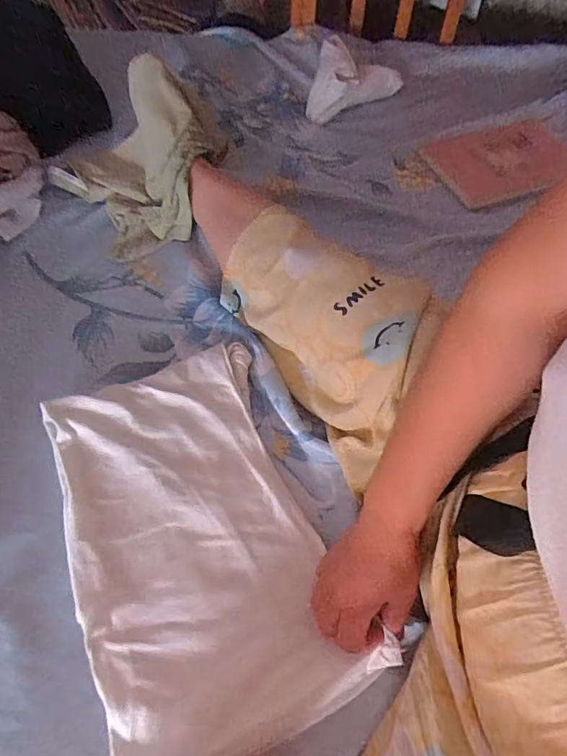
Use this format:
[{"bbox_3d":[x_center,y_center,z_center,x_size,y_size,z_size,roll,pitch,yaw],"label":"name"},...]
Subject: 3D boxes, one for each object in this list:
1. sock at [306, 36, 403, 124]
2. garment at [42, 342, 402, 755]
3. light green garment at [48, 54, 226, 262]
[{"bbox_3d":[0.143,-0.577,0.962,0.170,0.083,0.216,10,57,5],"label":"sock"},{"bbox_3d":[-0.089,0.148,0.495,0.230,0.023,0.377,-20,60,-14],"label":"garment"},{"bbox_3d":[-0.214,-0.342,0.738,0.264,0.158,0.258,-20,60,-14],"label":"light green garment"}]

